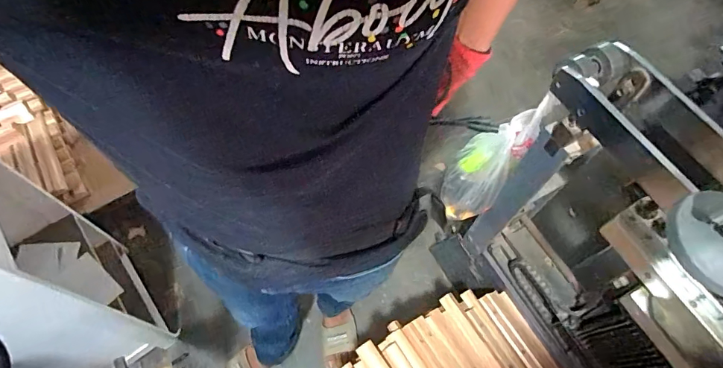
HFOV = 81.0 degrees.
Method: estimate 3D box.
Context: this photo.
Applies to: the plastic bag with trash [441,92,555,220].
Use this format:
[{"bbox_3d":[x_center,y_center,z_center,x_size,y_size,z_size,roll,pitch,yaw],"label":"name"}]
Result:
[{"bbox_3d":[0.236,-0.048,0.769,0.064,0.342,0.113,-18,63,-35],"label":"plastic bag with trash"}]

